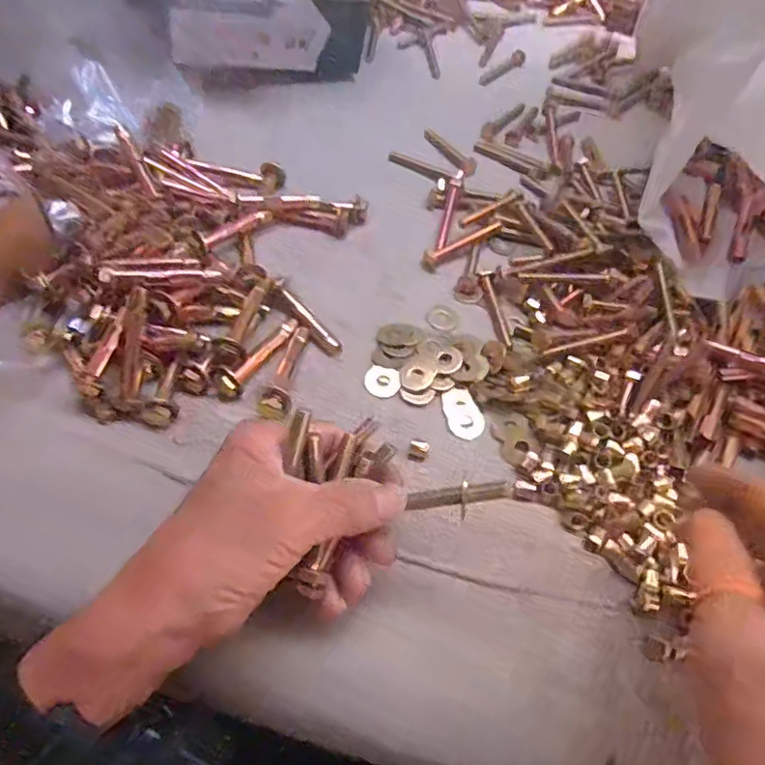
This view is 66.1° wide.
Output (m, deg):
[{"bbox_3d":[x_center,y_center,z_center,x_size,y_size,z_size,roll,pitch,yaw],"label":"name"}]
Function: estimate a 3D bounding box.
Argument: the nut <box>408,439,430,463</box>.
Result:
[{"bbox_3d":[0.021,0.038,0.327,0.011,0.010,0.010,16,55,7],"label":"nut"}]

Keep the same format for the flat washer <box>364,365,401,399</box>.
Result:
[{"bbox_3d":[0.000,-0.002,0.354,0.022,0.004,0.020,2,55,-3],"label":"flat washer"}]

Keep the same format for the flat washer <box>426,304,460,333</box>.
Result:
[{"bbox_3d":[0.040,-0.043,0.389,0.022,0.004,0.026,16,55,7],"label":"flat washer"}]

